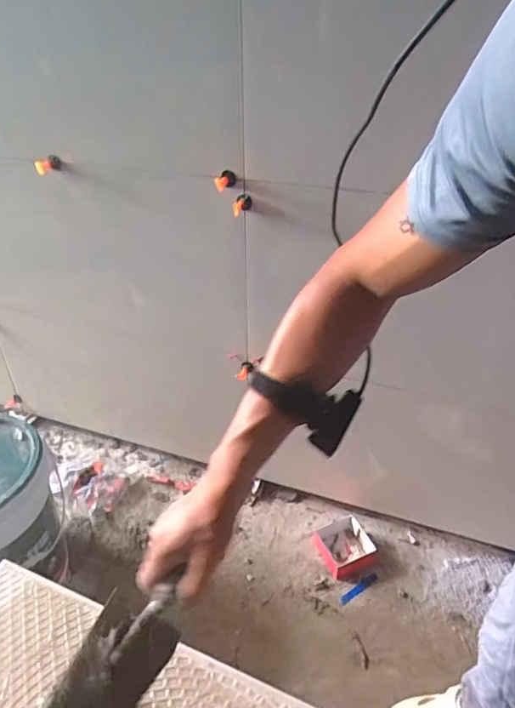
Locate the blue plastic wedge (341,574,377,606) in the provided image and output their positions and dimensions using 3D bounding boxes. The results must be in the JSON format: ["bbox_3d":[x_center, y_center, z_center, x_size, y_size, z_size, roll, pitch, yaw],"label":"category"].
[{"bbox_3d":[0.245,0.566,1.150,0.117,0.006,0.021,-19,41,-29],"label":"blue plastic wedge"}]

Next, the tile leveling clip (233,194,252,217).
[{"bbox_3d":[-0.028,-0.284,0.908,0.026,0.033,0.056,9,36,7],"label":"tile leveling clip"}]

